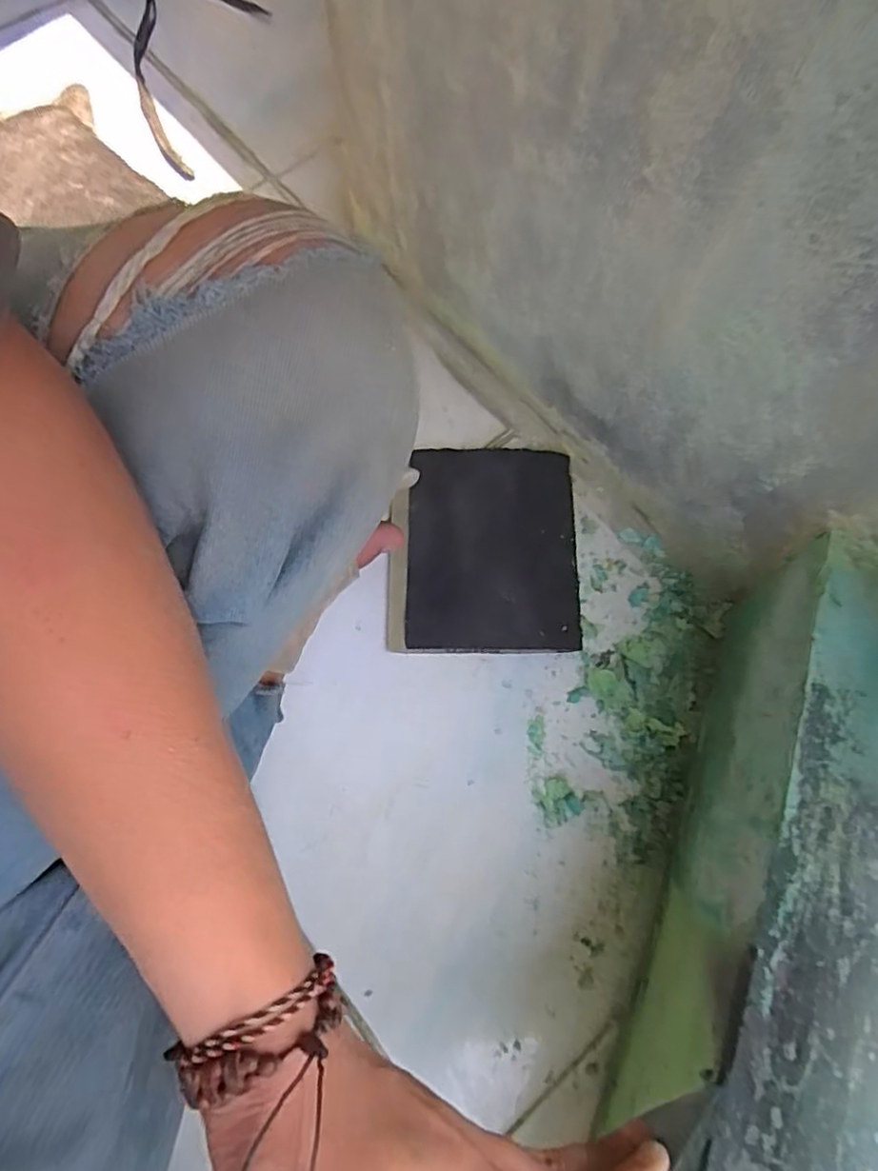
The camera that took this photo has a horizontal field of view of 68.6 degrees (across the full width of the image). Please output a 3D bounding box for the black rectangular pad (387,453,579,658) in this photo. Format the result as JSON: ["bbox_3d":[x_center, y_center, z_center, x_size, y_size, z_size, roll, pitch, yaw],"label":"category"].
[{"bbox_3d":[0.028,-0.025,0.414,0.117,0.021,0.136,0,71,1],"label":"black rectangular pad"}]

